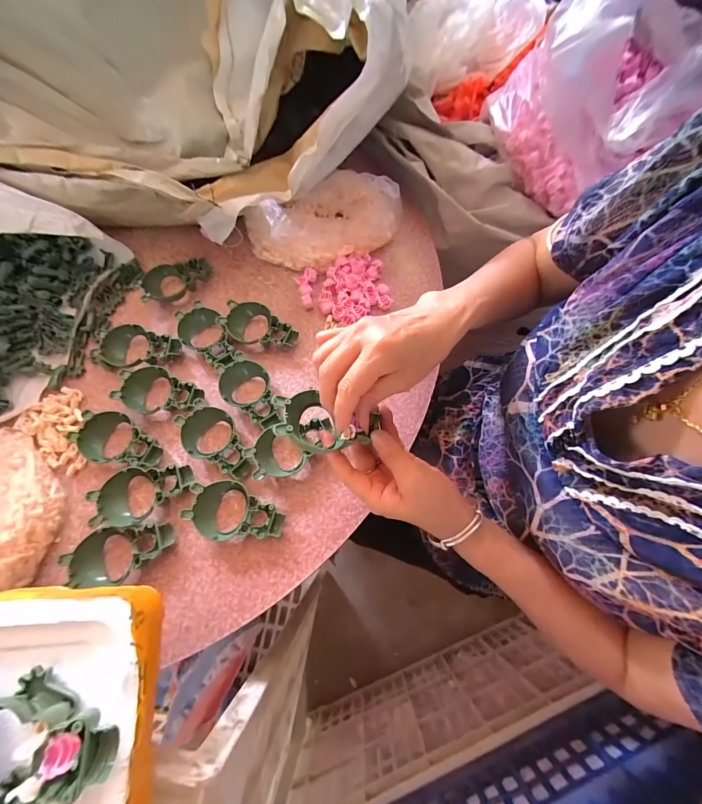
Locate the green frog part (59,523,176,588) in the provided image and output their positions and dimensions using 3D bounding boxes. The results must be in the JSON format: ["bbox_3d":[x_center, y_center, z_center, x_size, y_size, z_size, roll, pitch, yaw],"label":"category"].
[{"bbox_3d":[-0.236,0.156,0.331,0.096,0.023,0.053,-5,71,-1],"label":"green frog part"}]

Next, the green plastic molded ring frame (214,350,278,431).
[{"bbox_3d":[-0.126,-0.009,0.401,0.056,0.029,0.098,-19,71,-6],"label":"green plastic molded ring frame"}]

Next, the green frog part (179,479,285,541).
[{"bbox_3d":[-0.123,0.118,0.350,0.101,0.025,0.058,9,71,4],"label":"green frog part"}]

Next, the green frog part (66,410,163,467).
[{"bbox_3d":[-0.266,0.045,0.377,0.102,0.020,0.057,13,71,5],"label":"green frog part"}]

